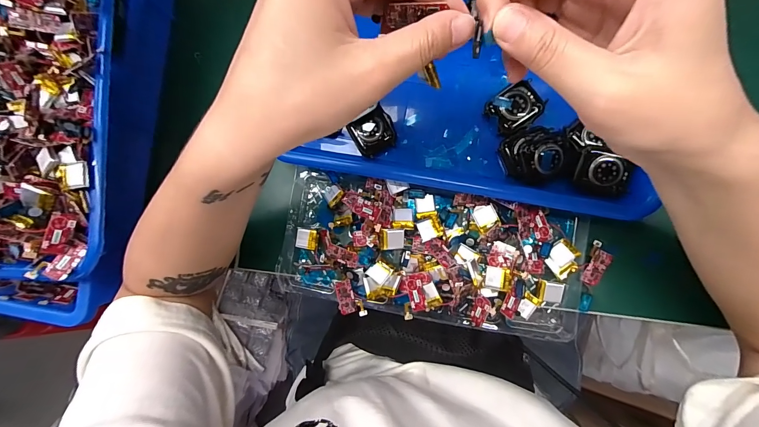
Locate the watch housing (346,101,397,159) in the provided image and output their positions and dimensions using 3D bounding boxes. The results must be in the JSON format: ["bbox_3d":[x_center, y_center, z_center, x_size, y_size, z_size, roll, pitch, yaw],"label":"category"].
[{"bbox_3d":[-0.005,-0.071,0.305,0.037,0.011,0.033,-25,97,2],"label":"watch housing"}]

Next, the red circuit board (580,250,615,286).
[{"bbox_3d":[0.183,0.046,0.285,0.015,0.006,0.030,26,89,9],"label":"red circuit board"}]

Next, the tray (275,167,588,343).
[{"bbox_3d":[0.040,0.036,0.299,0.259,0.034,0.114,11,87,8],"label":"tray"}]

